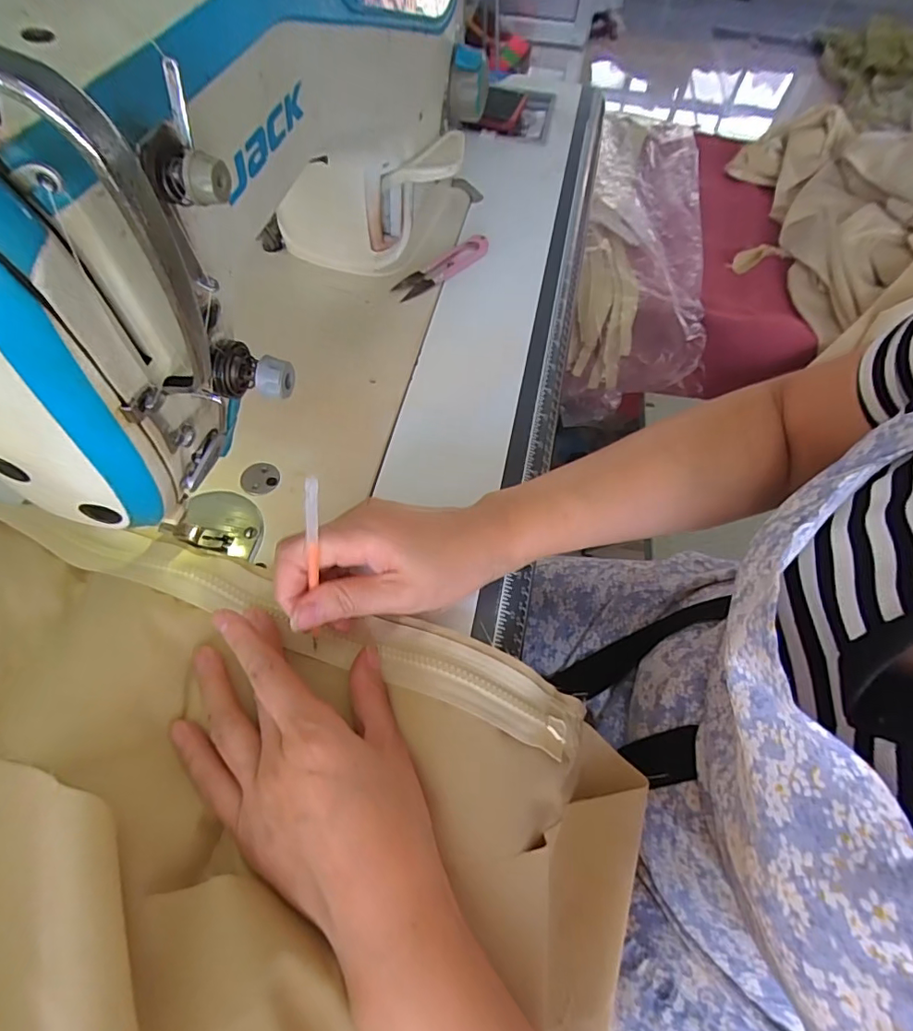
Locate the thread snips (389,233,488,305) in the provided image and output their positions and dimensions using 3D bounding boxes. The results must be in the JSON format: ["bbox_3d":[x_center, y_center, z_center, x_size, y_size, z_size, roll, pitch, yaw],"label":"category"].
[{"bbox_3d":[-0.012,-0.215,0.447,0.097,0.015,0.023,-40,70,-22],"label":"thread snips"}]

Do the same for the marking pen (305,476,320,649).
[{"bbox_3d":[-0.070,0.028,0.256,0.006,0.112,0.004,14,37,4],"label":"marking pen"}]

